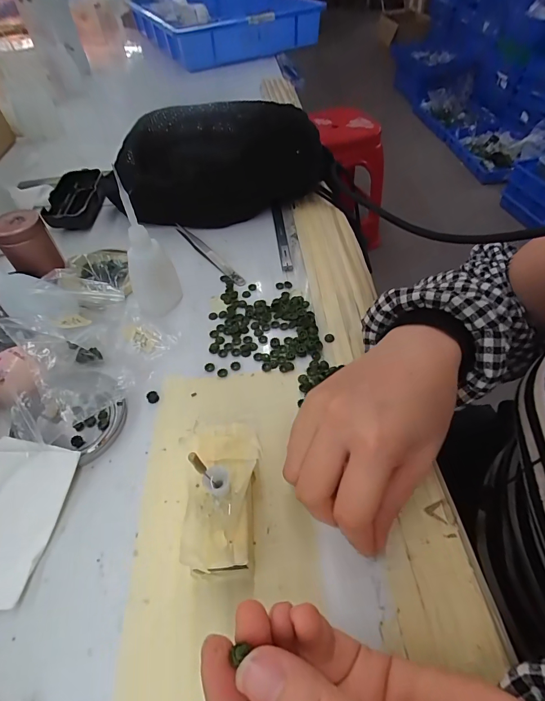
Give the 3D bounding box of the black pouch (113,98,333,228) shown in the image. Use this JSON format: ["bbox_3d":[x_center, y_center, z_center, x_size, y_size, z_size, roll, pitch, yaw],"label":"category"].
[{"bbox_3d":[-0.050,-0.212,0.411,0.221,0.104,0.082,-3,51,0],"label":"black pouch"}]

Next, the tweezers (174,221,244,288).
[{"bbox_3d":[-0.072,-0.106,0.393,0.012,0.005,0.129,-33,57,-22],"label":"tweezers"}]

